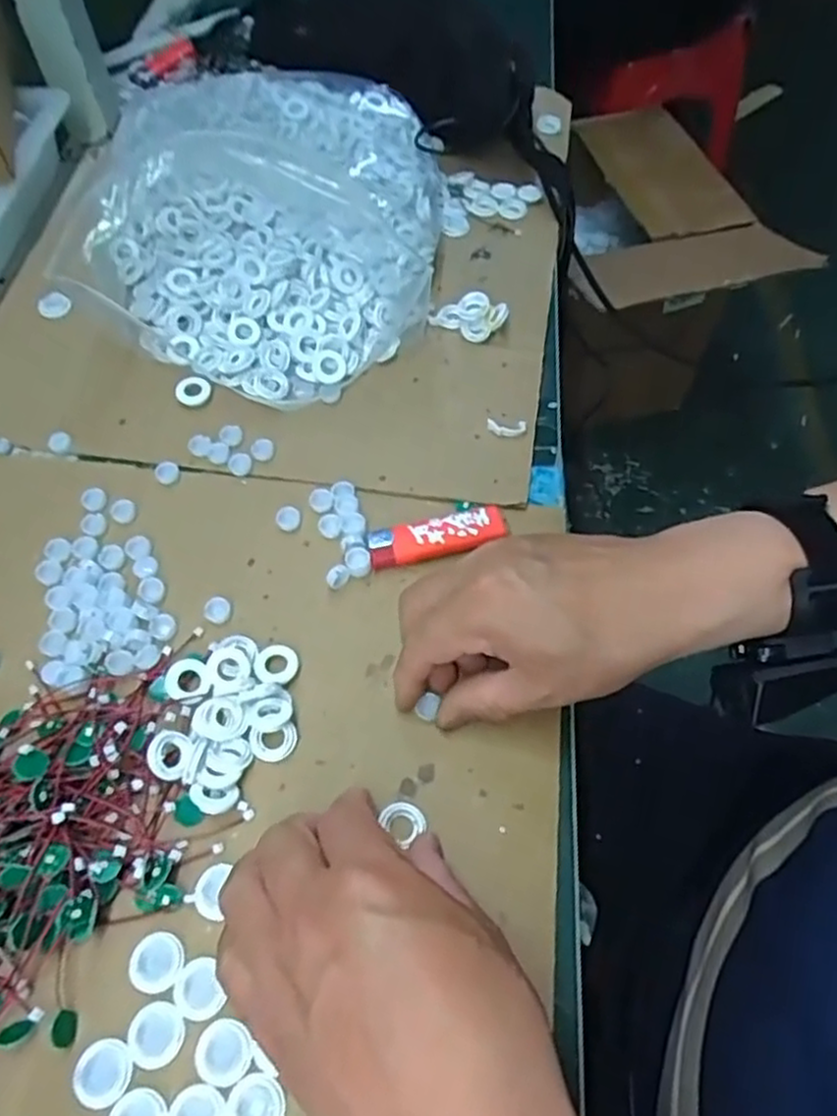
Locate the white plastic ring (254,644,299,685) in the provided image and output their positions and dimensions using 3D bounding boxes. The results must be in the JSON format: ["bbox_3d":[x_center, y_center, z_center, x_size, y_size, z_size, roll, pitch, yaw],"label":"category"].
[{"bbox_3d":[-0.076,0.057,0.386,0.023,0.007,0.023,0,58,0],"label":"white plastic ring"}]

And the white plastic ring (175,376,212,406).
[{"bbox_3d":[-0.152,-0.113,0.487,0.023,0.008,0.020,-21,61,-13],"label":"white plastic ring"}]

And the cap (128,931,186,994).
[{"bbox_3d":[-0.115,0.175,0.315,0.023,0.004,0.022,0,58,0],"label":"cap"}]

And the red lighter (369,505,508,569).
[{"bbox_3d":[0.010,-0.014,0.426,0.079,0.011,0.029,-14,59,-8],"label":"red lighter"}]

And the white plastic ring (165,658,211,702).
[{"bbox_3d":[-0.121,0.064,0.377,0.021,0.005,0.021,0,58,0],"label":"white plastic ring"}]

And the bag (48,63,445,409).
[{"bbox_3d":[-0.127,-0.272,0.550,0.285,0.072,0.337,10,59,6],"label":"bag"}]

